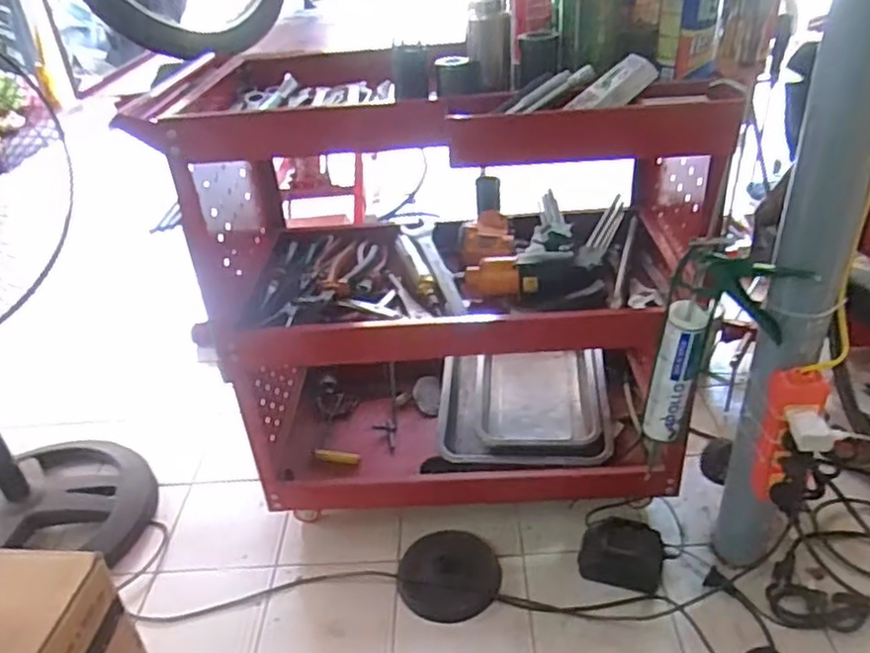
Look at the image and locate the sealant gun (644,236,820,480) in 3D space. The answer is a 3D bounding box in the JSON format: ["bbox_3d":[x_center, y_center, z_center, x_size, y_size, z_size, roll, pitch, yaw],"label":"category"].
[{"bbox_3d":[0.369,0.069,0.907,0.166,0.375,0.053,16,39,29],"label":"sealant gun"}]

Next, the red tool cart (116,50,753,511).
[{"bbox_3d":[0.030,-0.057,1.079,0.681,0.671,0.408,-2,33,5],"label":"red tool cart"}]

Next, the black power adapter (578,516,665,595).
[{"bbox_3d":[0.283,0.344,1.038,0.125,0.085,0.096,2,35,13],"label":"black power adapter"}]

